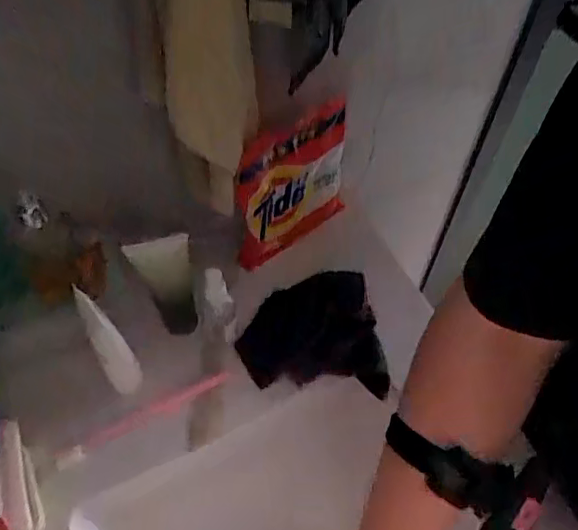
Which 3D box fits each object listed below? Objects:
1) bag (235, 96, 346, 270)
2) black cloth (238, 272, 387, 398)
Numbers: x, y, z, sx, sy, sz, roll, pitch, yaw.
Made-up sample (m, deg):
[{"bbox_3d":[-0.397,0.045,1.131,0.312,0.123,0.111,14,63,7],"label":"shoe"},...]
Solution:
[{"bbox_3d":[-0.002,-0.090,0.680,0.154,0.189,0.055,-27,60,-19],"label":"bag"},{"bbox_3d":[0.029,0.071,0.640,0.157,0.016,0.129,3,70,6],"label":"black cloth"}]

